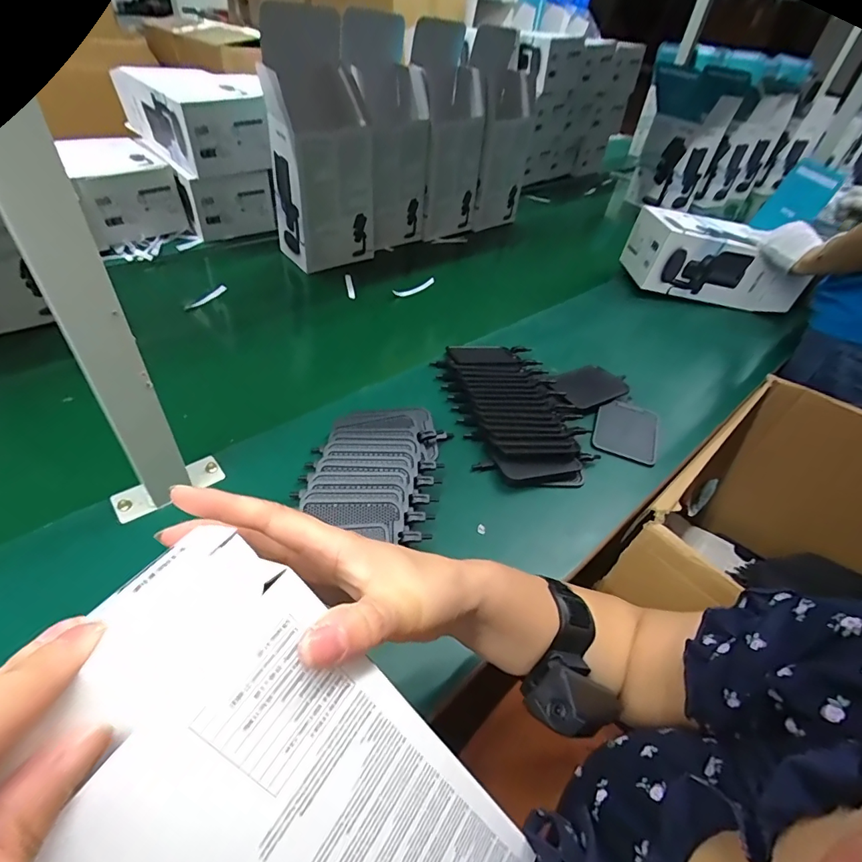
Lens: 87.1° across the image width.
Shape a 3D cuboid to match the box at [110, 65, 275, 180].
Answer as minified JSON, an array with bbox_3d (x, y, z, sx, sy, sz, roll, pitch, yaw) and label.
[{"bbox_3d":[-0.454,-0.598,0.853,0.153,0.134,0.284,-29,55,-30],"label":"box"}]

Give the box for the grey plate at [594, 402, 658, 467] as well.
[{"bbox_3d":[0.256,-0.003,0.594,0.077,0.008,0.100,19,46,12],"label":"grey plate"}]

